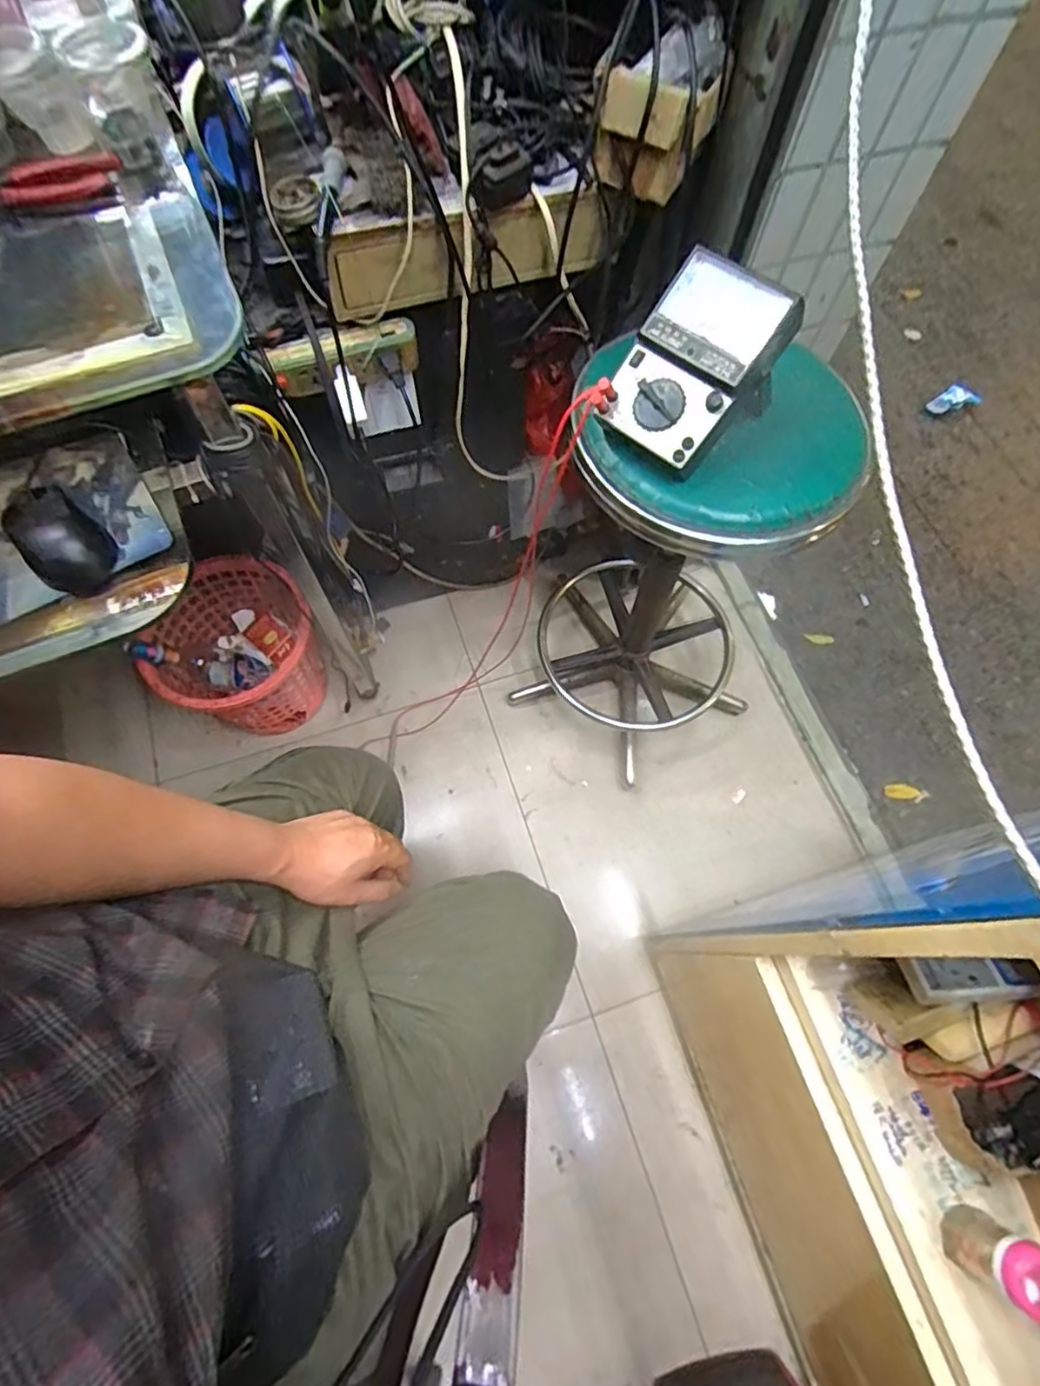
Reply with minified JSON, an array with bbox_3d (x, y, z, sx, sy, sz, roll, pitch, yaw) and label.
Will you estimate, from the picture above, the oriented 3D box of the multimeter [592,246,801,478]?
[{"bbox_3d":[0.154,-0.296,0.563,0.110,0.041,0.164,43,102,13],"label":"multimeter"}]

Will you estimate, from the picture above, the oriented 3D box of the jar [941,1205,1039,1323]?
[{"bbox_3d":[0.358,0.421,0.471,0.038,0.081,0.041,0,68,0],"label":"jar"}]

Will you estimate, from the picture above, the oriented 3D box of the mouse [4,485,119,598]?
[{"bbox_3d":[-0.391,-0.131,0.540,0.063,0.040,0.097,-42,74,-15],"label":"mouse"}]

